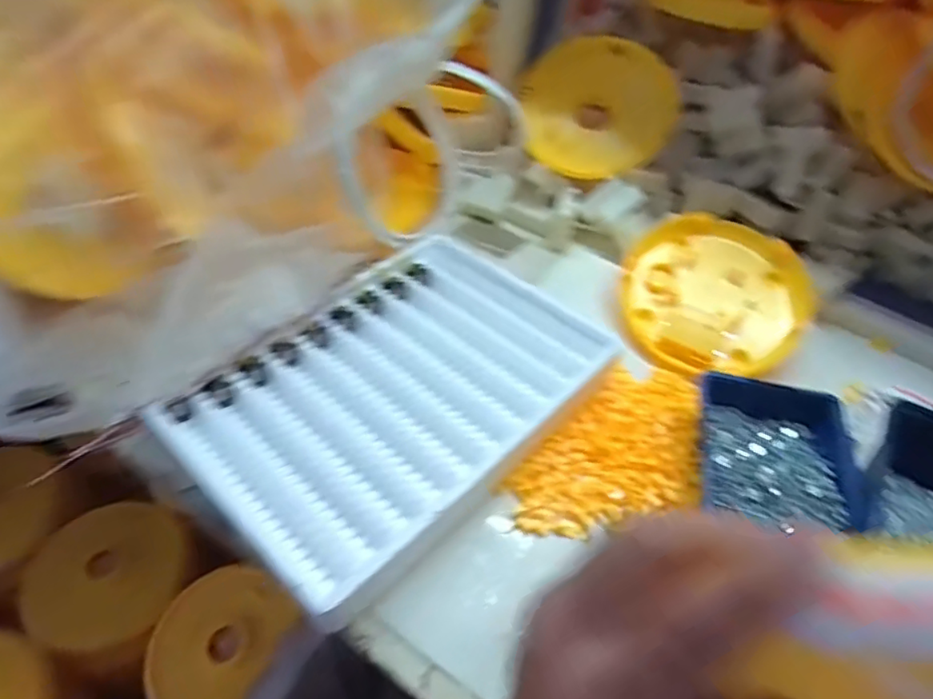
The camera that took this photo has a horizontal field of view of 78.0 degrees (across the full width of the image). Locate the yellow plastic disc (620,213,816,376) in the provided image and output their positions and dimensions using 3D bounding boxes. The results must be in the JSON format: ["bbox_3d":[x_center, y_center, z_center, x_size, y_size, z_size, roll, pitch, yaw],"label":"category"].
[{"bbox_3d":[0.256,-0.054,0.608,0.183,0.035,0.183,-2,67,5],"label":"yellow plastic disc"}]

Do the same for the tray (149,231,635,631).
[{"bbox_3d":[-0.056,0.027,0.499,0.246,0.033,0.348,36,55,23],"label":"tray"}]

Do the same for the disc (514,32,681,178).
[{"bbox_3d":[0.151,-0.292,0.691,0.182,0.167,0.030,41,13,11],"label":"disc"}]

